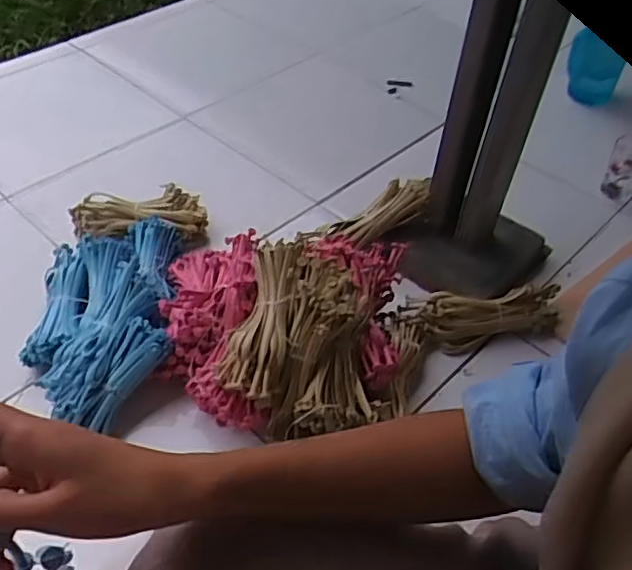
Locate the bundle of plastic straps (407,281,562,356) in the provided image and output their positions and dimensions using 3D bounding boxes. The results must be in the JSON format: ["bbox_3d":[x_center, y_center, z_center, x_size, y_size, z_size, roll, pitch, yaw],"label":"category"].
[{"bbox_3d":[0.247,0.048,0.935,0.224,0.056,0.069,-5,47,-7],"label":"bundle of plastic straps"}]

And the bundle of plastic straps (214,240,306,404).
[{"bbox_3d":[-0.062,0.036,0.792,0.076,0.050,0.204,12,74,8],"label":"bundle of plastic straps"}]

